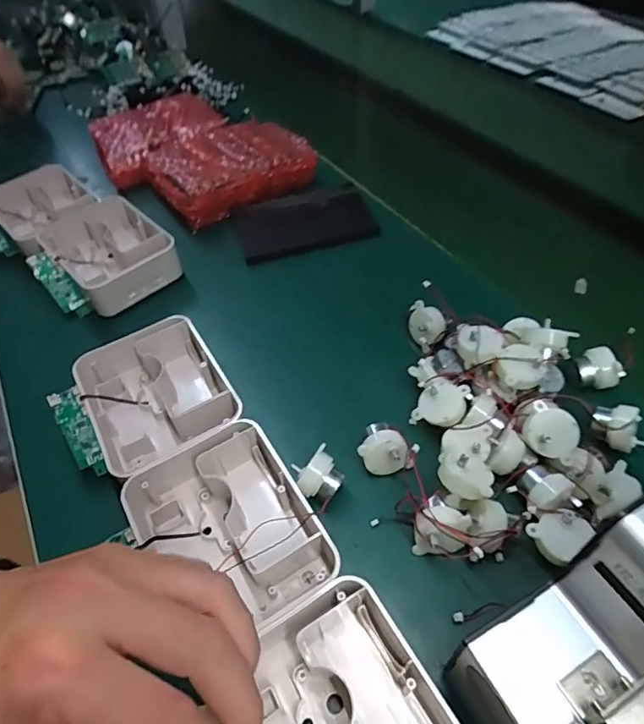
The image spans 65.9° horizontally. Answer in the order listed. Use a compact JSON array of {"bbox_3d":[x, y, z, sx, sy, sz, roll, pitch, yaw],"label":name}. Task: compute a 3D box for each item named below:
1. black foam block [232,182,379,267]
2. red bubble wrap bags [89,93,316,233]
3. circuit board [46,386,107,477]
[{"bbox_3d":[-0.021,-0.159,0.554,0.146,0.017,0.093,-14,50,-10],"label":"black foam block"},{"bbox_3d":[-0.163,-0.277,0.645,0.218,0.044,0.260,-26,53,-19],"label":"red bubble wrap bags"},{"bbox_3d":[-0.181,0.053,0.370,0.021,0.012,0.069,-26,80,-18],"label":"circuit board"}]

